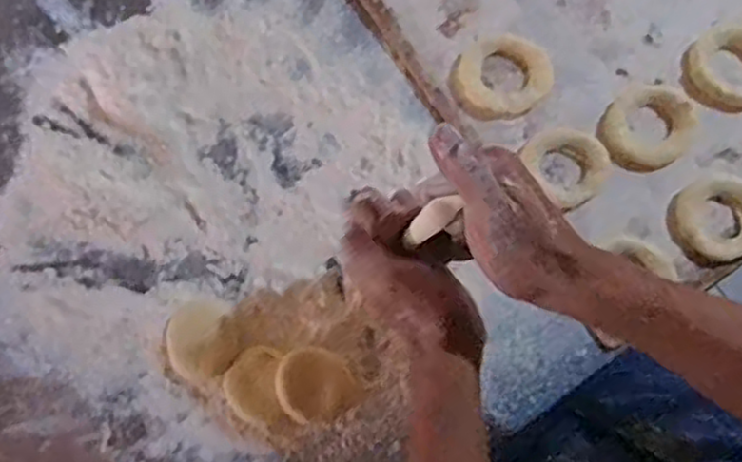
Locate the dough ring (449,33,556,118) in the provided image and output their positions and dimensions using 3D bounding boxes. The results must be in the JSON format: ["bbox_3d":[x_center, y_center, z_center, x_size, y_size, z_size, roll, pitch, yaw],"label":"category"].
[{"bbox_3d":[0.098,-0.118,0.550,0.070,0.015,0.068,0,80,1],"label":"dough ring"}]

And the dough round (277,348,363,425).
[{"bbox_3d":[-0.038,0.108,0.518,0.055,0.012,0.051,0,80,1],"label":"dough round"}]

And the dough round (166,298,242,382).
[{"bbox_3d":[-0.121,0.078,0.527,0.051,0.005,0.055,0,80,1],"label":"dough round"}]

